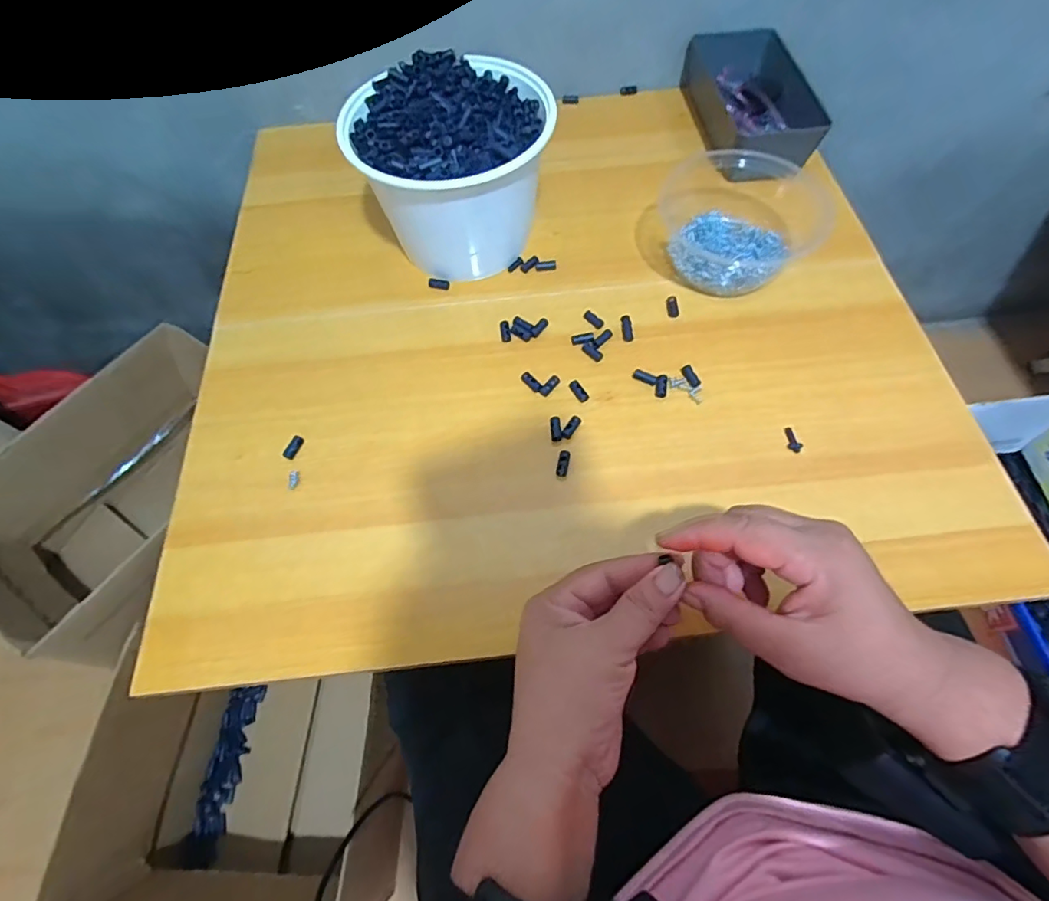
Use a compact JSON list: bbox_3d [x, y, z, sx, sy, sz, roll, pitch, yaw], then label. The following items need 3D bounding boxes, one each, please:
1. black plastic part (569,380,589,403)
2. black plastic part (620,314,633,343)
[{"bbox_3d":[0.043,-0.047,0.417,0.009,0.004,0.021,-28,65,-10],"label":"black plastic part"},{"bbox_3d":[0.086,-0.104,0.445,0.009,0.004,0.027,-4,64,1],"label":"black plastic part"}]

